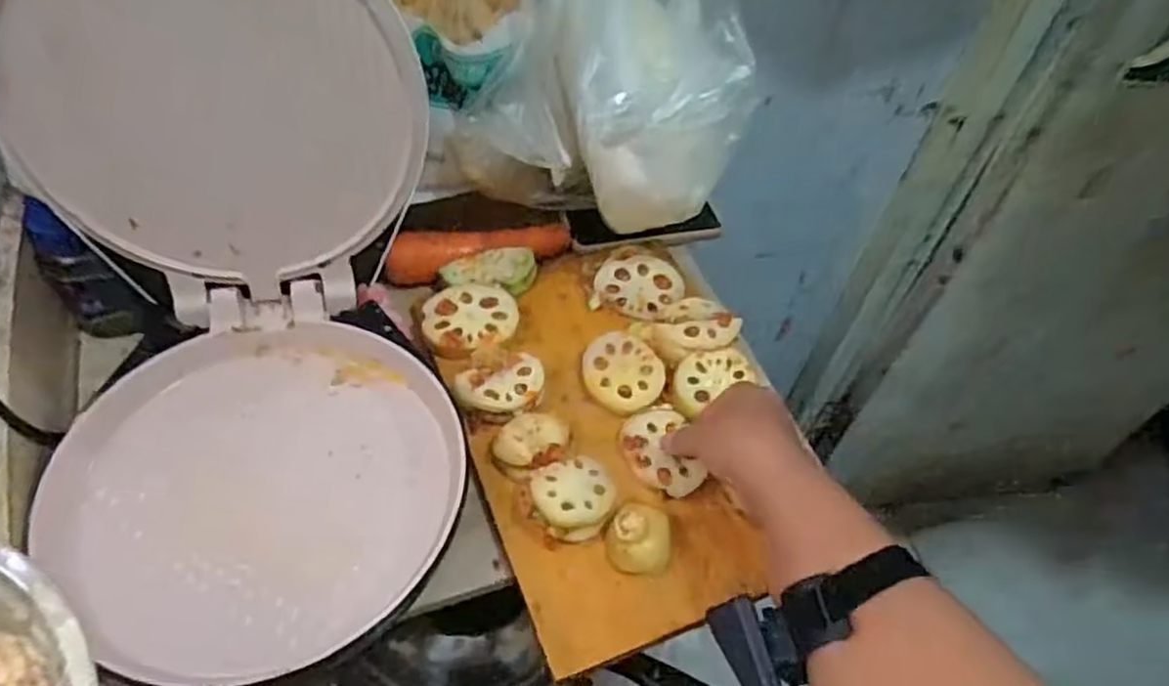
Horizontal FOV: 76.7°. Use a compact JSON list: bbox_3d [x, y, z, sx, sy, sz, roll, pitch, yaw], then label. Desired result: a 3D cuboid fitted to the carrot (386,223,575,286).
[{"bbox_3d":[-0.100,-0.094,0.710,0.180,0.034,0.040,-14,53,-17],"label":"carrot"}]

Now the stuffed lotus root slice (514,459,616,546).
[{"bbox_3d":[-0.012,0.117,0.549,0.060,0.035,0.067,23,51,13],"label":"stuffed lotus root slice"}]

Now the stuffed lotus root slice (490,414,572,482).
[{"bbox_3d":[-0.041,0.080,0.572,0.056,0.036,0.047,-32,60,-29],"label":"stuffed lotus root slice"}]

